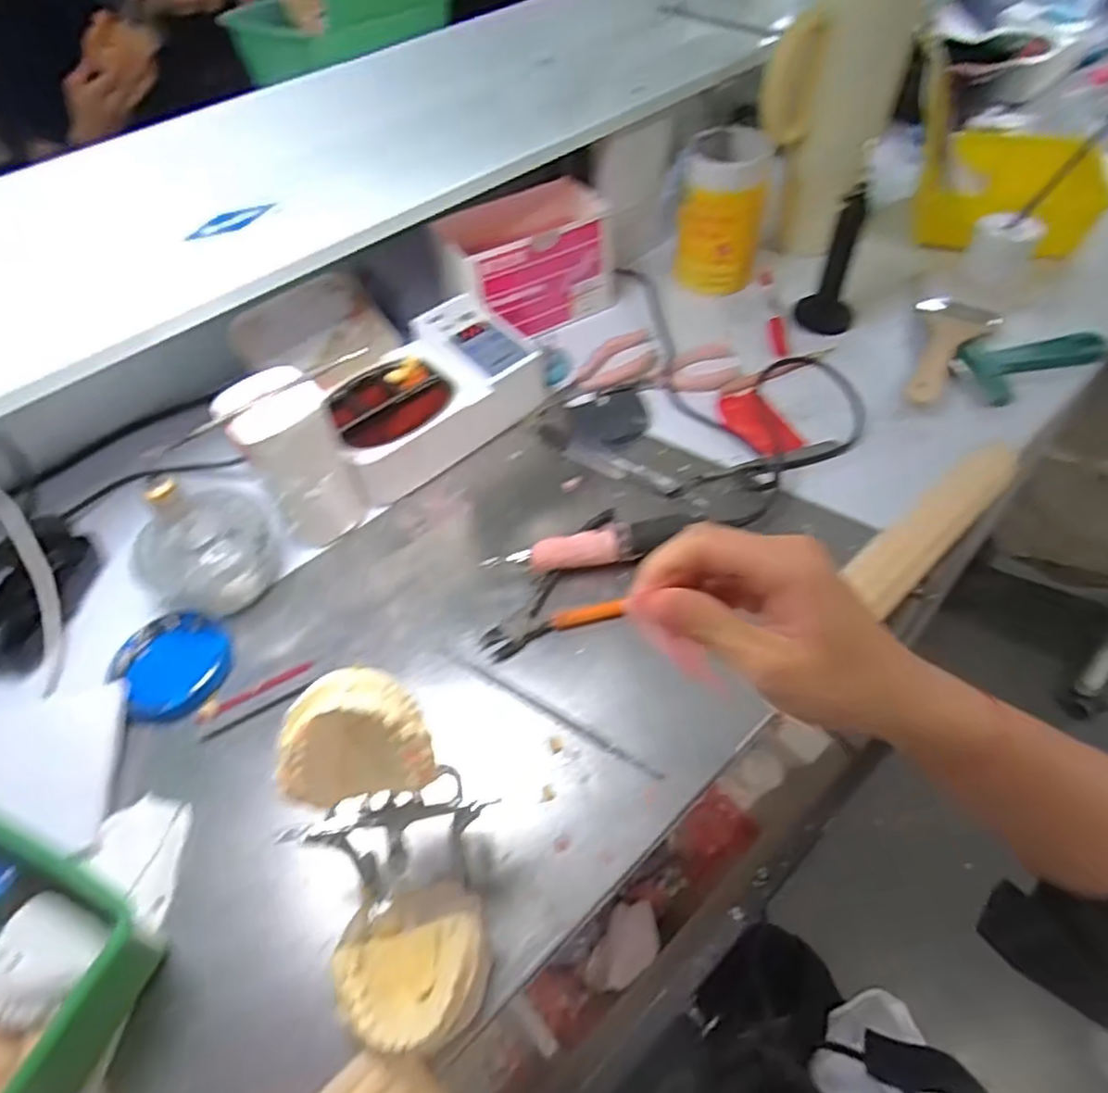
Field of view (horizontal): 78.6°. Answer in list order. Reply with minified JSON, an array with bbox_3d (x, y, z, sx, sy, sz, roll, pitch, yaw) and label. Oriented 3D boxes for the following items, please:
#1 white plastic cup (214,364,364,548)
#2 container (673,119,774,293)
[{"bbox_3d":[-0.192,-0.062,0.508,0.065,0.122,0.057,-36,58,-21],"label":"white plastic cup"},{"bbox_3d":[0.170,-0.333,0.683,0.079,0.129,0.085,13,54,14],"label":"container"}]

